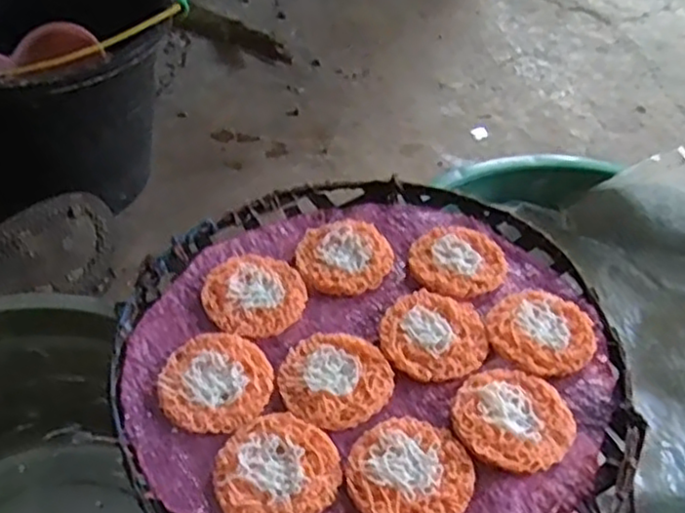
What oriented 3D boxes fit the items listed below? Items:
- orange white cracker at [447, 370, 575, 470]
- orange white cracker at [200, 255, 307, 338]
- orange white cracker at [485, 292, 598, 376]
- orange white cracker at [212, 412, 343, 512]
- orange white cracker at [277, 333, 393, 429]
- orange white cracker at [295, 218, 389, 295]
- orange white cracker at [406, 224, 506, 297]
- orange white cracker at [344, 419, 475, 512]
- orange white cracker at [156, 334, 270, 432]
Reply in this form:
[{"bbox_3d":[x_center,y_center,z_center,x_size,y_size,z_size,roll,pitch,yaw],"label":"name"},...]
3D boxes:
[{"bbox_3d":[0.118,0.109,0.486,0.079,0.008,0.078,3,46,-3],"label":"orange white cracker"},{"bbox_3d":[-0.070,0.030,0.568,0.078,0.005,0.077,3,46,-3],"label":"orange white cracker"},{"bbox_3d":[0.154,0.056,0.542,0.078,0.007,0.078,3,46,-3],"label":"orange white cracker"},{"bbox_3d":[-0.043,0.139,0.462,0.079,0.006,0.080,3,46,-3],"label":"orange white cracker"},{"bbox_3d":[-0.006,0.088,0.512,0.079,0.004,0.076,3,46,-3],"label":"orange white cracker"},{"bbox_3d":[0.002,-0.002,0.601,0.076,0.006,0.079,3,46,-3],"label":"orange white cracker"},{"bbox_3d":[0.098,0.001,0.597,0.079,0.004,0.075,3,46,-3],"label":"orange white cracker"},{"bbox_3d":[0.044,0.139,0.457,0.079,0.006,0.075,3,46,-3],"label":"orange white cracker"},{"bbox_3d":[-0.092,0.088,0.512,0.077,0.006,0.080,3,46,-3],"label":"orange white cracker"}]

